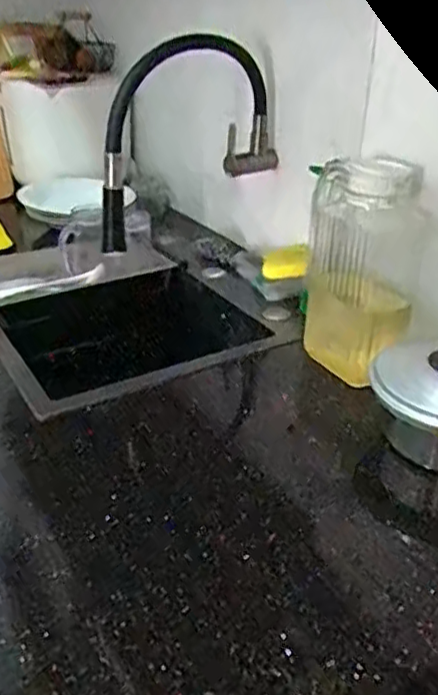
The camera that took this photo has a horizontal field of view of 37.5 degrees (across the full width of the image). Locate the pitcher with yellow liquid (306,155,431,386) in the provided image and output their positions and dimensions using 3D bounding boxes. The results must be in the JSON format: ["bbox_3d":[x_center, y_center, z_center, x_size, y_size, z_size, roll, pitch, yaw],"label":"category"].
[{"bbox_3d":[0.186,-0.089,0.797,0.138,0.275,0.142,-13,20,-38],"label":"pitcher with yellow liquid"}]

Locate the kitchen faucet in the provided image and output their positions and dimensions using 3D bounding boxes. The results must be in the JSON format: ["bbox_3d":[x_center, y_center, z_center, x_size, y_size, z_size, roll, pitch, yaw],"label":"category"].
[{"bbox_3d":[-0.028,-0.294,0.890,0.068,0.251,0.332,20,35,30],"label":"kitchen faucet"}]

